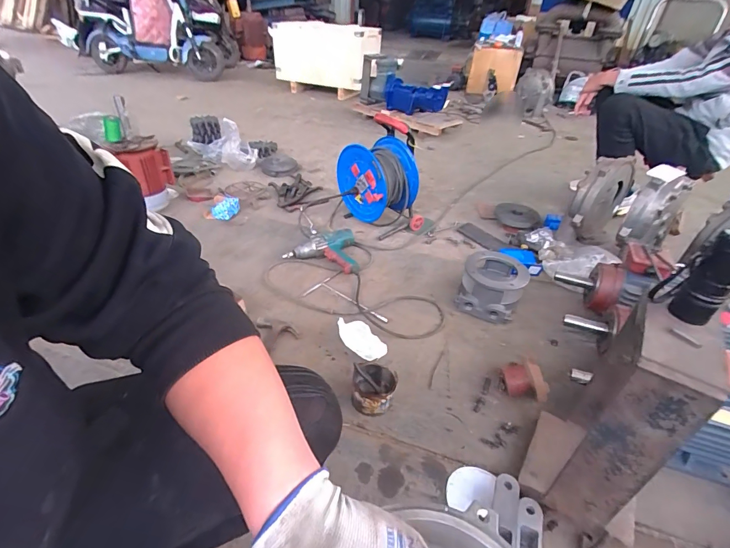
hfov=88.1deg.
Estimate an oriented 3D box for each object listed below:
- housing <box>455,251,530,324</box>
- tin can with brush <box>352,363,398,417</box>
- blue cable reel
[{"bbox_3d":[0.409,0.032,1.223,0.183,0.152,0.197,14,40,15],"label":"housing"},{"bbox_3d":[0.022,0.272,0.915,0.102,0.083,0.102,1,38,-1],"label":"tin can with brush"},{"bbox_3d":[0.058,-0.394,1.526,0.250,0.413,0.278,-26,46,-31],"label":"blue cable reel"}]

